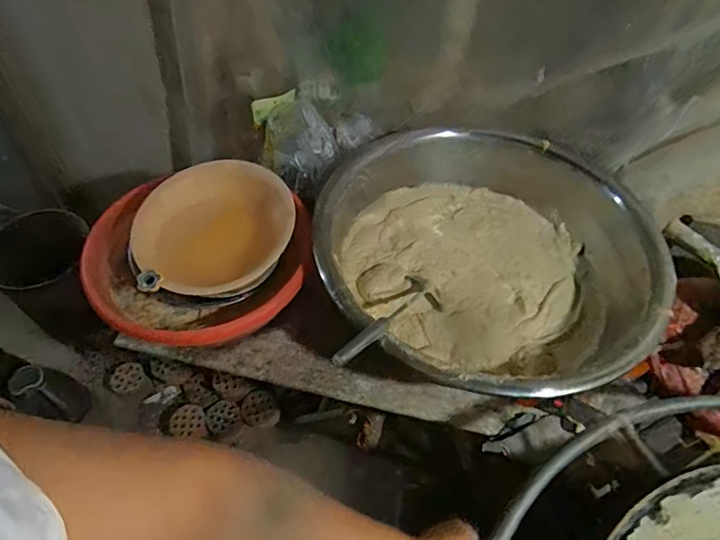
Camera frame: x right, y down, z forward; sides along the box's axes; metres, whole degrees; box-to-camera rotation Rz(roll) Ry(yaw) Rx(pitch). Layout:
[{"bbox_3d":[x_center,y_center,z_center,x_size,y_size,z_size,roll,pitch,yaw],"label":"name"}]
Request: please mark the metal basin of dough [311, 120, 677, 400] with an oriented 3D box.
[{"bbox_3d":[0.223,-0.042,0.866,0.573,0.136,0.585,-16,55,-18],"label":"metal basin of dough"}]

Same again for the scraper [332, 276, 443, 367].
[{"bbox_3d":[0.047,0.070,0.714,0.072,0.039,0.330,32,25,18],"label":"scraper"}]

